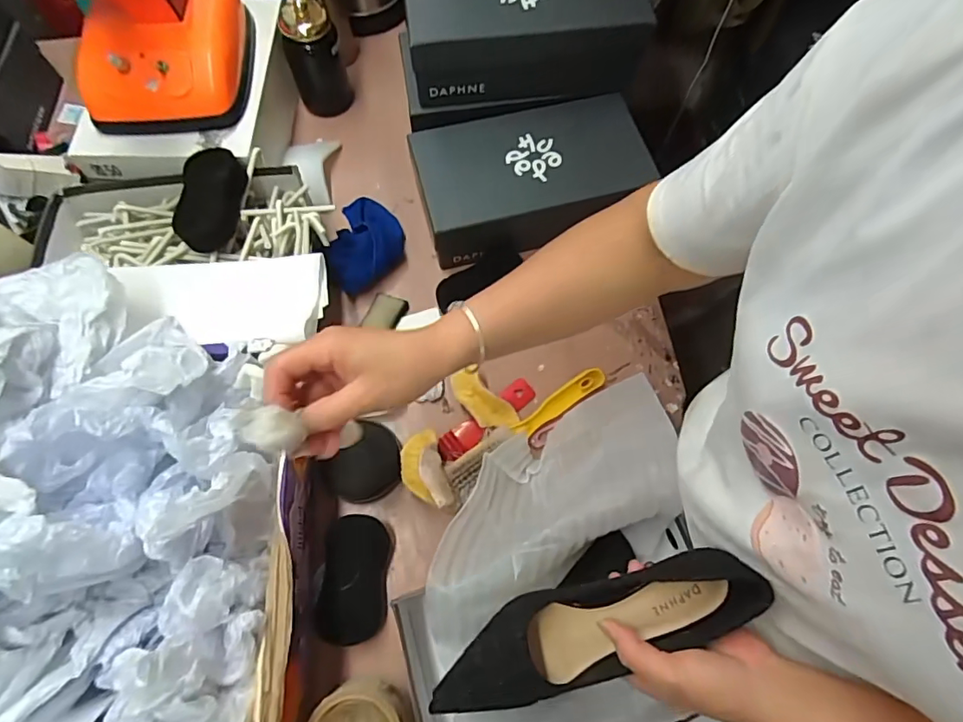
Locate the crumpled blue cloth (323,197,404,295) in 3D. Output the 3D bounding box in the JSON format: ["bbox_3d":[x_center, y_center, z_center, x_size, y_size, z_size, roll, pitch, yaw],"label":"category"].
[{"bbox_3d":[-0.153,-0.167,0.698,0.089,0.053,0.157,5,69,1],"label":"crumpled blue cloth"}]

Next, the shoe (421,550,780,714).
[{"bbox_3d":[0.075,0.201,0.384,0.255,0.055,0.070,-24,70,7],"label":"shoe"}]

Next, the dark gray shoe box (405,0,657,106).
[{"bbox_3d":[0.054,-0.447,0.686,0.291,0.097,0.180,-5,69,-3],"label":"dark gray shoe box"}]

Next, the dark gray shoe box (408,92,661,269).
[{"bbox_3d":[0.067,-0.240,0.708,0.296,0.097,0.173,-12,69,-6],"label":"dark gray shoe box"}]

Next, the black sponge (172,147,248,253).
[{"bbox_3d":[-0.320,-0.188,0.616,0.071,0.047,0.125,4,69,0],"label":"black sponge"}]

